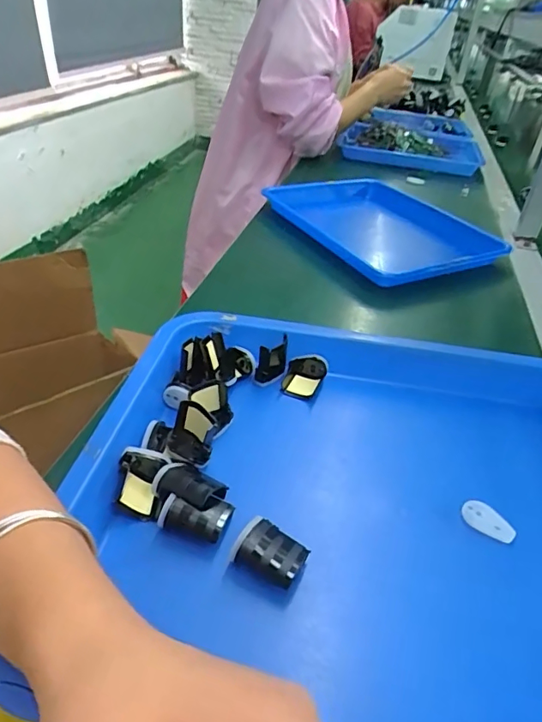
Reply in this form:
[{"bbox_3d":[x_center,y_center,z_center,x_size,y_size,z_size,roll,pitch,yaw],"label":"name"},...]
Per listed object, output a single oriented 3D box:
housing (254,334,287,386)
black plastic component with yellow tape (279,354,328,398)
[{"bbox_3d":[0.000,-0.001,0.448,0.028,0.037,0.025,1,36,-6],"label":"housing"},{"bbox_3d":[0.030,0.014,0.454,0.035,0.022,0.039,12,37,10],"label":"black plastic component with yellow tape"}]

